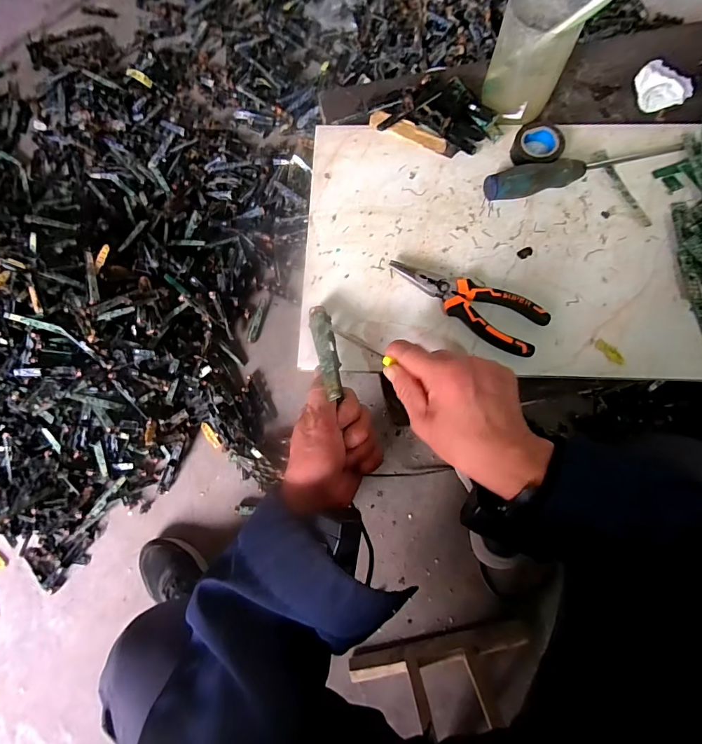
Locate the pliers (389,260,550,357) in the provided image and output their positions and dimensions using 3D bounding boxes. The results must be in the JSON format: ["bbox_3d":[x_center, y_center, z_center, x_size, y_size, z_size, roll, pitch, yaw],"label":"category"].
[{"bbox_3d":[0.112,-0.069,0.394,0.157,0.013,0.052,26,79,6],"label":"pliers"}]

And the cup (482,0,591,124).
[{"bbox_3d":[0.189,-0.336,0.421,0.075,0.097,0.082,0,74,1],"label":"cup"}]

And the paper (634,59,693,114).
[{"bbox_3d":[0.368,-0.338,0.468,0.059,0.023,0.060,-44,80,-9],"label":"paper"}]

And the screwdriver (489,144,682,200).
[{"bbox_3d":[0.254,-0.216,0.424,0.229,0.029,0.028,-14,77,-2],"label":"screwdriver"}]

